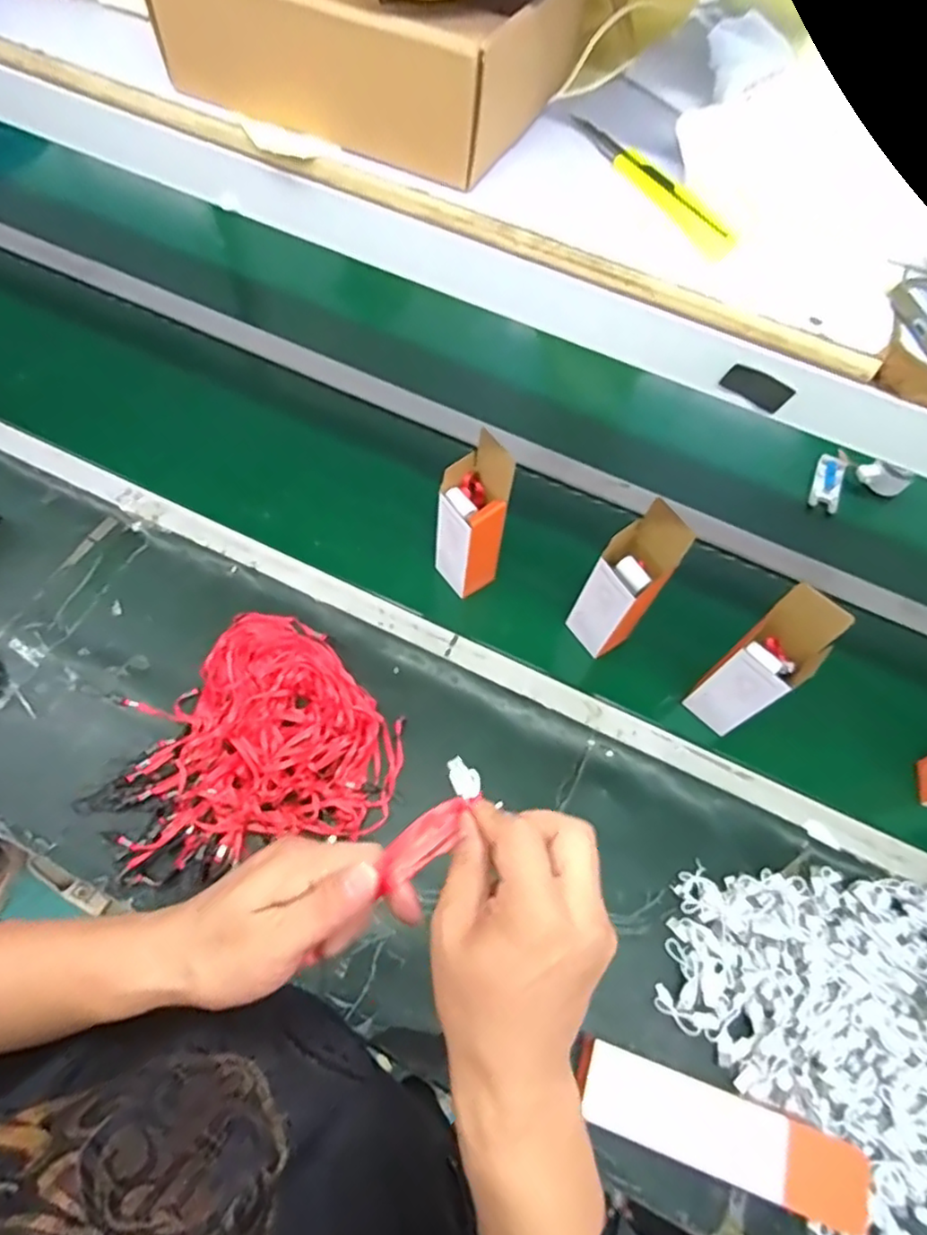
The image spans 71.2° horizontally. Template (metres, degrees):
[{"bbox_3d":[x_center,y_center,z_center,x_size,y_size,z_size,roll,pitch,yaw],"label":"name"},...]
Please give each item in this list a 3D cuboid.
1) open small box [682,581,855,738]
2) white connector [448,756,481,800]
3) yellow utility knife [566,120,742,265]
[{"bbox_3d":[0.331,0.058,0.728,0.071,0.232,0.073,-35,71,-19],"label":"open small box"},{"bbox_3d":[0.001,0.092,0.373,0.016,0.010,0.027,-17,66,-12],"label":"white connector"},{"bbox_3d":[0.116,-0.263,0.393,0.020,0.011,0.140,-28,69,-16],"label":"yellow utility knife"}]

